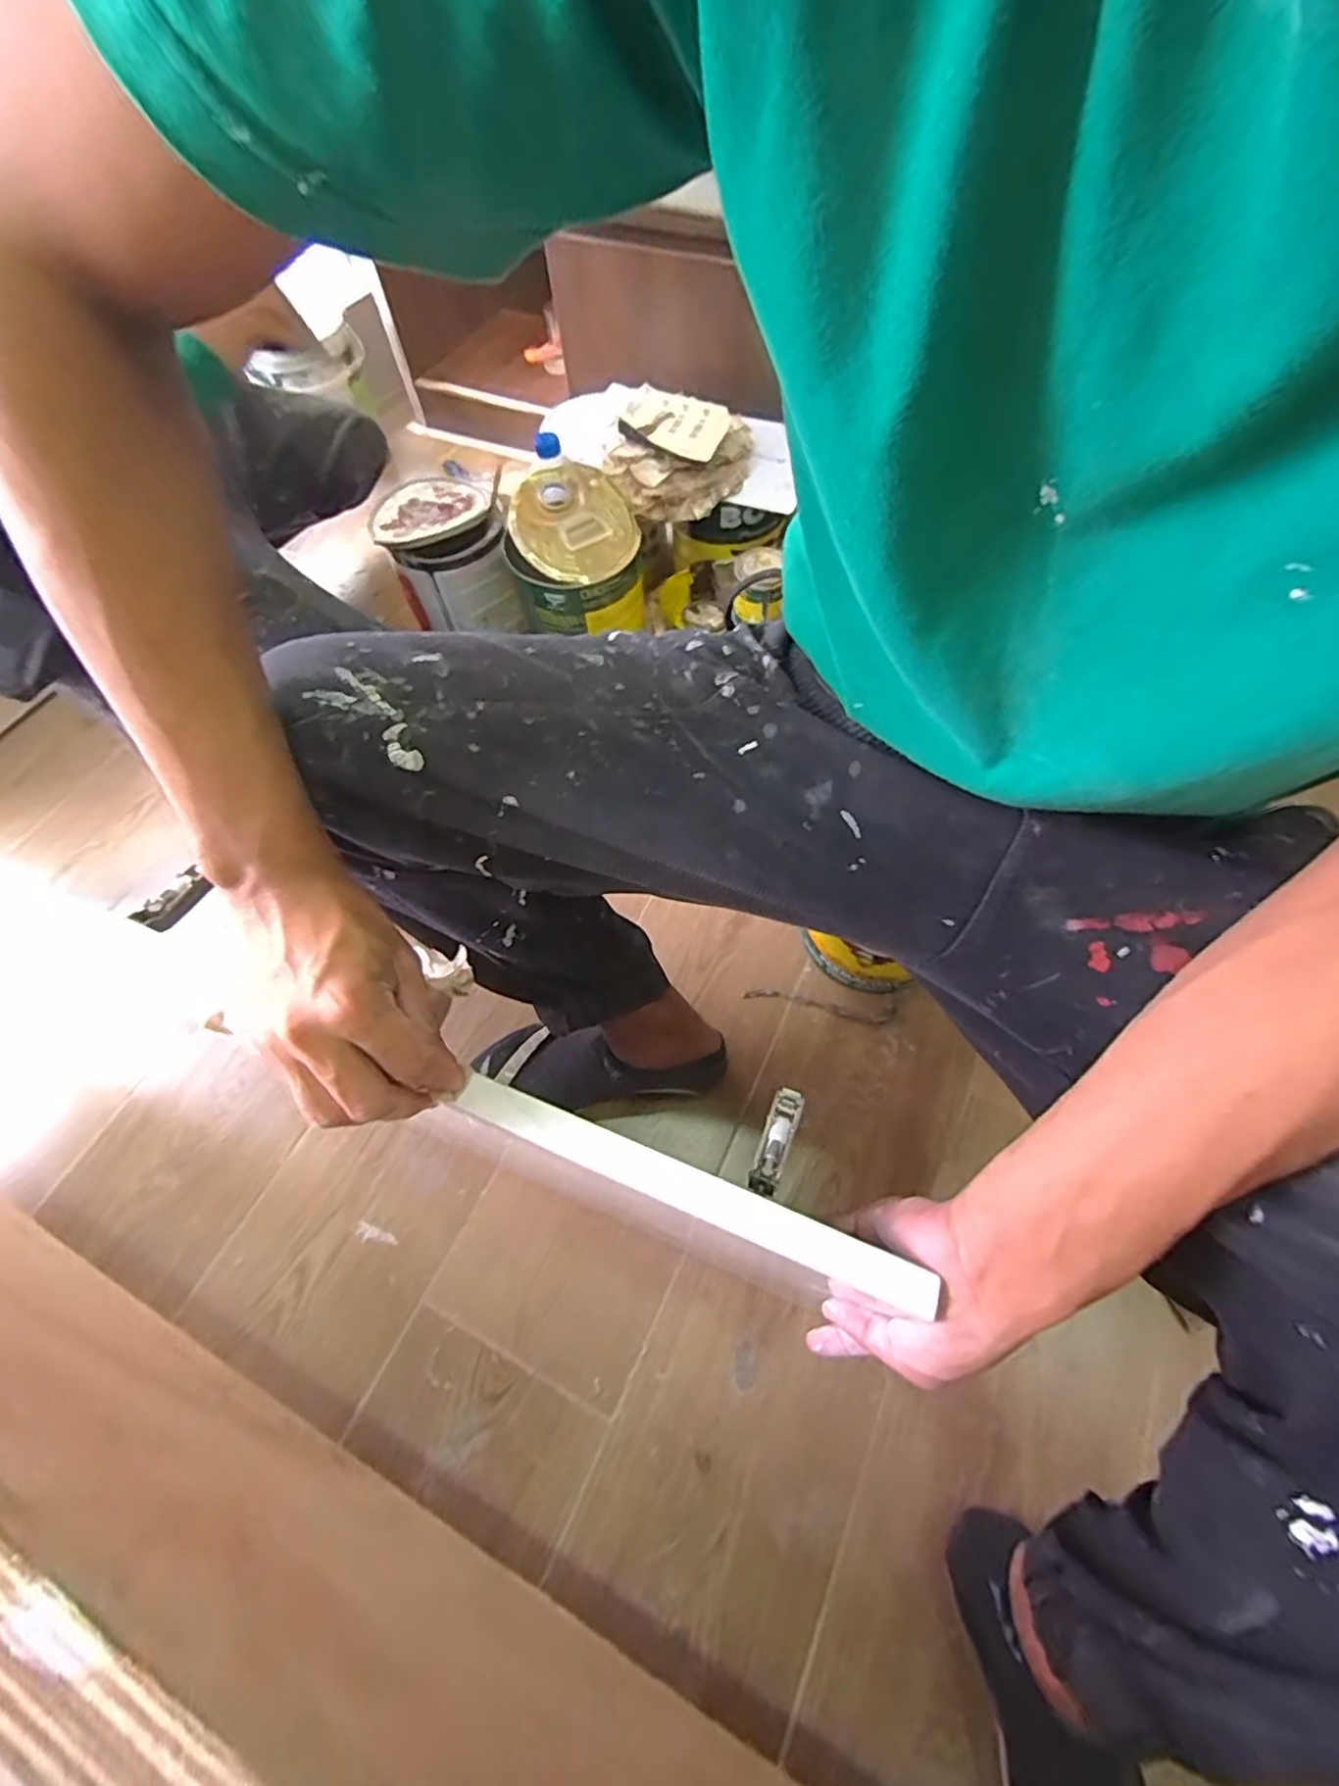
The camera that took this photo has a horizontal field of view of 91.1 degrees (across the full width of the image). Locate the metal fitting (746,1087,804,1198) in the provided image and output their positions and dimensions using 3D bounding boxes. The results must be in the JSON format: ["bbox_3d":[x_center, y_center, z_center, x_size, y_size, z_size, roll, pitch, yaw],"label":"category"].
[{"bbox_3d":[0.062,0.143,0.381,0.015,0.013,0.062,20,65,13],"label":"metal fitting"}]

